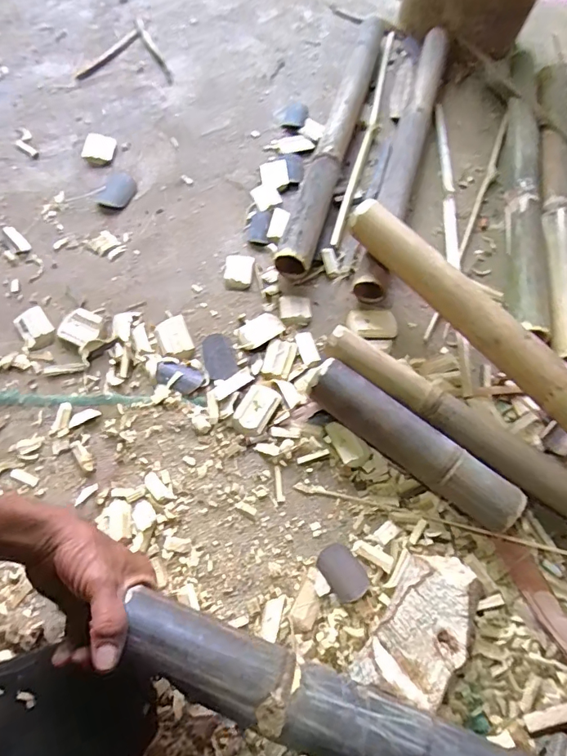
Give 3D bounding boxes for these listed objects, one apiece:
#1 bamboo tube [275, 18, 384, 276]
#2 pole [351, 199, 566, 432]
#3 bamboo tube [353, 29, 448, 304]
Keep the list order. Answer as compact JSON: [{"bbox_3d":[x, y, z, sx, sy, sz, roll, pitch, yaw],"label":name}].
[{"bbox_3d":[0.094,-0.429,0.783,0.071,0.059,0.629,16,65,4],"label":"bamboo tube"},{"bbox_3d":[0.309,0.015,0.516,0.051,0.052,0.655,-35,71,-18],"label":"pole"},{"bbox_3d":[0.205,-0.382,0.770,0.045,0.057,0.615,17,65,4],"label":"bamboo tube"}]

